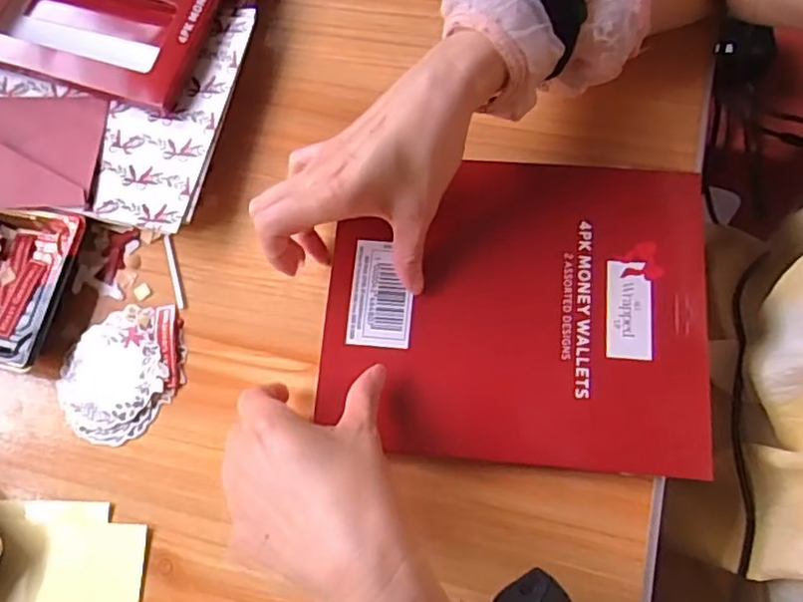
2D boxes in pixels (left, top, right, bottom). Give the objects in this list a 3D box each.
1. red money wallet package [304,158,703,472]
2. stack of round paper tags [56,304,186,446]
[{"bbox_3d":[0.070,0.003,0.400,0.232,0.018,0.191,4,74,2],"label":"red money wallet package"},{"bbox_3d":[-0.188,0.045,0.424,0.079,0.007,0.096,36,81,15],"label":"stack of round paper tags"}]

